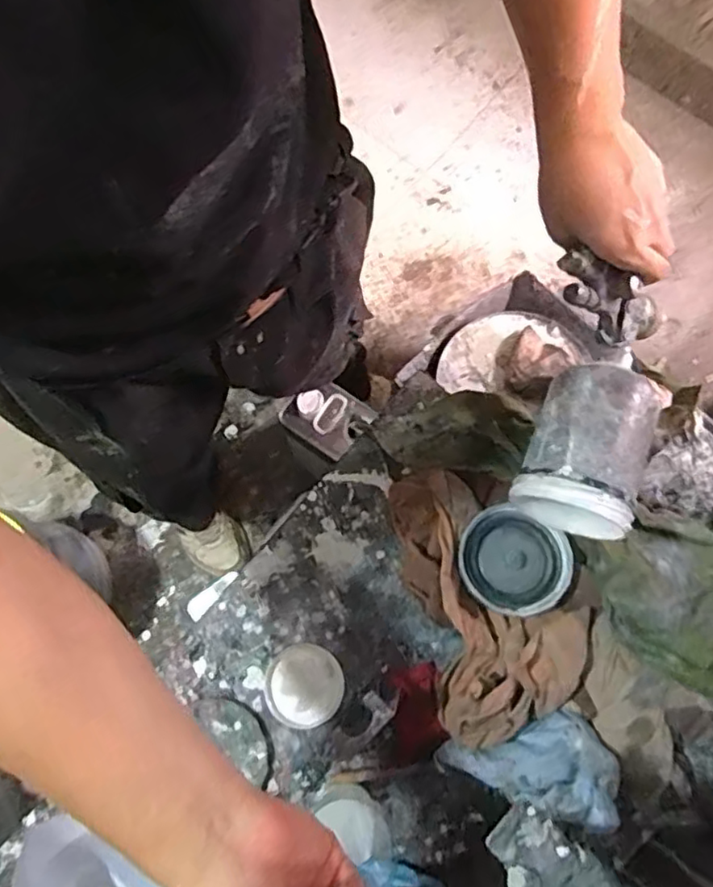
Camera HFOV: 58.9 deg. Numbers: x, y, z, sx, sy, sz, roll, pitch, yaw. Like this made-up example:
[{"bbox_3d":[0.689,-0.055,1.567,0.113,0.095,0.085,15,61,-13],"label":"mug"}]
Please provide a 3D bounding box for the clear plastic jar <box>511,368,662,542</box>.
[{"bbox_3d":[0.182,0.006,0.506,0.085,0.088,0.113,22,77,4],"label":"clear plastic jar"}]

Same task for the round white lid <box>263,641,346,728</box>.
[{"bbox_3d":[-0.047,0.221,0.574,0.069,0.004,0.068,1,72,-2],"label":"round white lid"}]

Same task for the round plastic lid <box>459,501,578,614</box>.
[{"bbox_3d":[0.143,0.108,0.576,0.100,0.017,0.091,36,78,7],"label":"round plastic lid"}]

